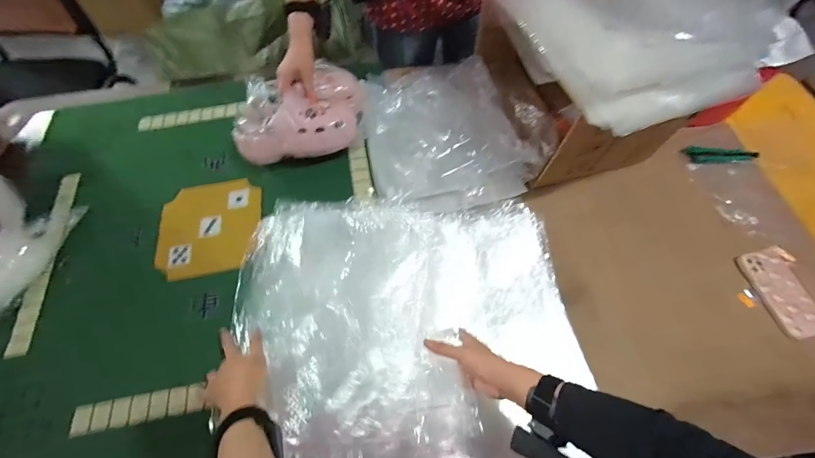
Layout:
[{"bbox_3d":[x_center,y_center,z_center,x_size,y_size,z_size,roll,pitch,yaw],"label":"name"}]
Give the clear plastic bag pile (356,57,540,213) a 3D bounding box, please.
[{"bbox_3d":[0.071,-0.226,0.779,0.330,0.074,0.405,-16,64,-8],"label":"clear plastic bag pile"}]

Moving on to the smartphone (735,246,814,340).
[{"bbox_3d":[0.702,0.114,0.638,0.094,0.017,0.163,-15,64,1],"label":"smartphone"}]

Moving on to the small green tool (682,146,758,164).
[{"bbox_3d":[0.718,-0.171,0.783,0.168,0.018,0.043,-2,63,-1],"label":"small green tool"}]

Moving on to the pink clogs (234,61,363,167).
[{"bbox_3d":[-0.227,-0.248,0.750,0.280,0.122,0.197,-17,64,-9],"label":"pink clogs"}]

